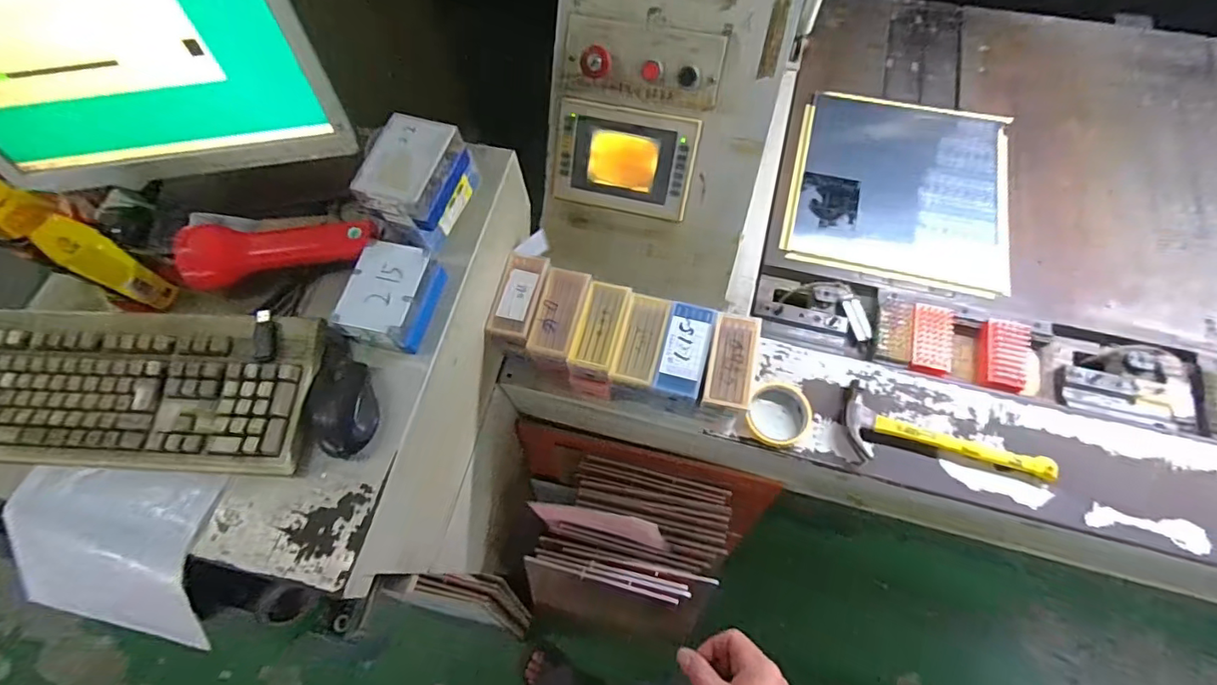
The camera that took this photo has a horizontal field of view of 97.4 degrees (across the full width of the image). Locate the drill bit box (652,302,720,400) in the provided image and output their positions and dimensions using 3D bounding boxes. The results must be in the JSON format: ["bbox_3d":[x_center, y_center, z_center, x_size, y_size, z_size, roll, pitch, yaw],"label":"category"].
[{"bbox_3d":[0.100,0.007,0.693,0.060,0.020,0.120,15,69,9],"label":"drill bit box"}]

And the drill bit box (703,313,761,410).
[{"bbox_3d":[0.160,0.023,0.688,0.060,0.030,0.116,9,68,7],"label":"drill bit box"}]

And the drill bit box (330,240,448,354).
[{"bbox_3d":[-0.242,-0.051,0.592,0.085,0.046,0.109,13,68,8],"label":"drill bit box"}]

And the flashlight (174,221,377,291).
[{"bbox_3d":[-0.375,-0.111,0.613,0.199,0.058,0.066,-18,67,-5],"label":"flashlight"}]

